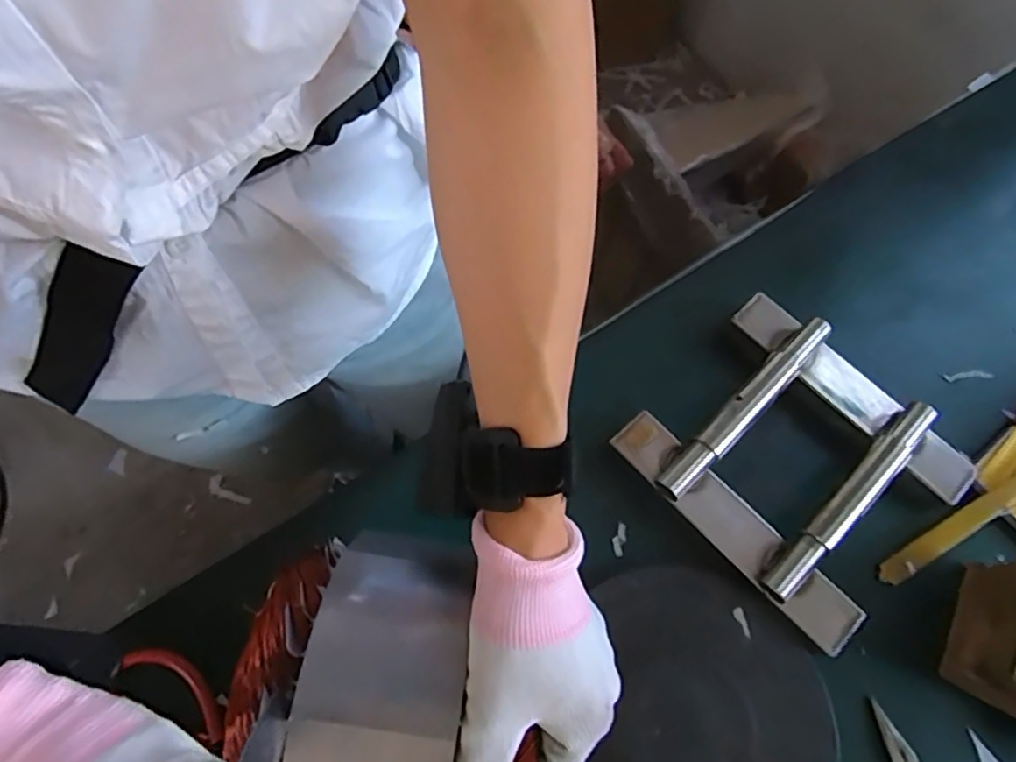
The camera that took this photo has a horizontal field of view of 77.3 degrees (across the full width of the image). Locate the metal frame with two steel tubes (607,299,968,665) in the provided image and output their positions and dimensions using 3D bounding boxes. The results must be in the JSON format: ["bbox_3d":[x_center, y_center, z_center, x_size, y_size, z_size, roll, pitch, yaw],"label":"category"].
[{"bbox_3d":[0.202,0.052,0.448,0.178,0.038,0.193,-42,76,-15],"label":"metal frame with two steel tubes"}]

